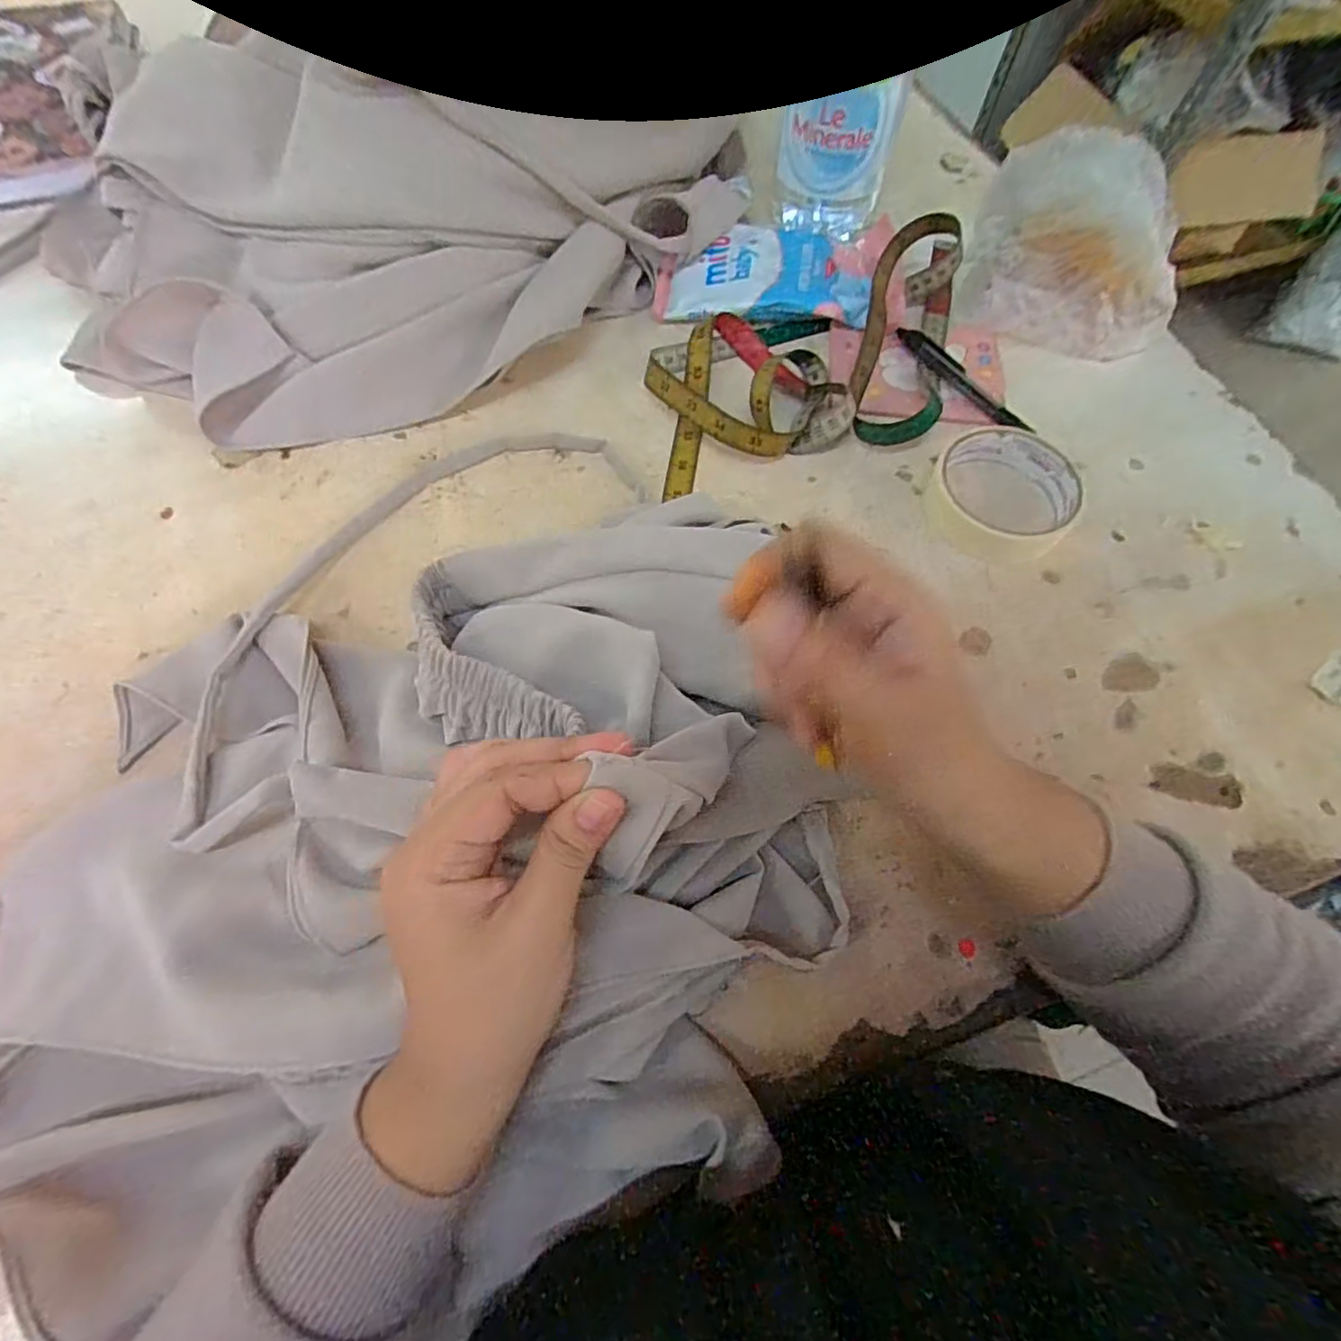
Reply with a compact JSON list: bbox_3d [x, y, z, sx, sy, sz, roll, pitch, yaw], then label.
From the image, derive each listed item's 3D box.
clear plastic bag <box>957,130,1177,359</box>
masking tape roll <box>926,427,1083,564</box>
[{"bbox_3d":[0.274,-0.280,0.417,0.144,0.115,0.056,28,67,11],"label":"clear plastic bag"},{"bbox_3d":[0.207,-0.110,0.392,0.086,0.023,0.085,1,65,-1],"label":"masking tape roll"}]

